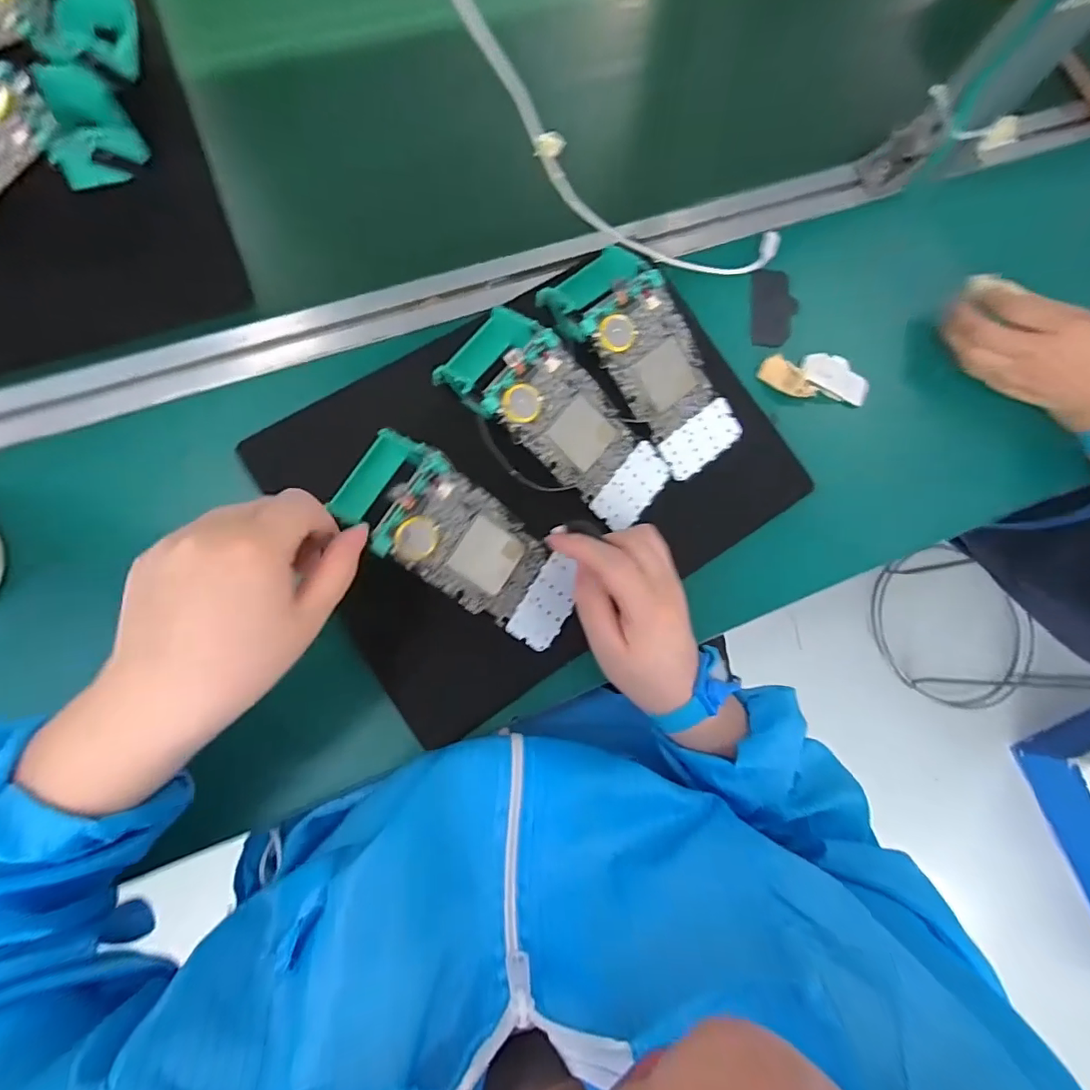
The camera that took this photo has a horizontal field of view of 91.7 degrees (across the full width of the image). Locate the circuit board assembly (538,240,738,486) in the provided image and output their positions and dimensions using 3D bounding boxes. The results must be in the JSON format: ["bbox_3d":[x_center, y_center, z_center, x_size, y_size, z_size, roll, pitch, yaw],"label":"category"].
[{"bbox_3d":[0.077,-0.132,0.389,0.075,0.032,0.167,-40,101,-9],"label":"circuit board assembly"}]

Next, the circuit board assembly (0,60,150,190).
[{"bbox_3d":[-0.384,-0.272,0.369,0.178,0.050,0.065,-34,86,-8],"label":"circuit board assembly"}]

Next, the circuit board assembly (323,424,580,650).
[{"bbox_3d":[-0.055,0.000,0.351,0.173,0.043,0.072,39,81,-7],"label":"circuit board assembly"}]

